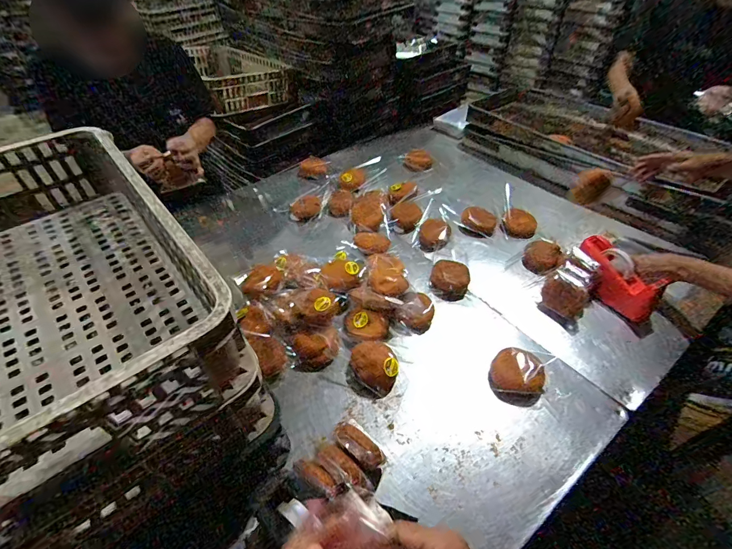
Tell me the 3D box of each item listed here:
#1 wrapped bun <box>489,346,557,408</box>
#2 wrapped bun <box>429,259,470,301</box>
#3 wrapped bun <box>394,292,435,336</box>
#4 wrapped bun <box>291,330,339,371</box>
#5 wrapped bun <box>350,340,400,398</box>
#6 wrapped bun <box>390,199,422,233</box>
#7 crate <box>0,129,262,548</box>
[{"bbox_3d":[0.301,0.201,0.740,0.105,0.049,0.112,25,50,24],"label":"wrapped bun"},{"bbox_3d":[0.208,0.012,0.923,0.092,0.047,0.101,-1,44,1],"label":"wrapped bun"},{"bbox_3d":[0.115,0.081,0.856,0.082,0.054,0.092,15,46,16],"label":"wrapped bun"},{"bbox_3d":[-0.104,0.162,0.788,0.100,0.043,0.092,-1,44,1],"label":"wrapped bun"},{"bbox_3d":[0.022,0.180,0.757,0.094,0.053,0.105,-35,53,-30],"label":"wrapped bun"},{"bbox_3d":[0.122,-0.177,1.105,0.092,0.050,0.102,-3,44,-2],"label":"wrapped bun"},{"bbox_3d":[-0.479,0.015,0.505,0.402,0.154,0.612,-32,54,-27],"label":"crate"}]

